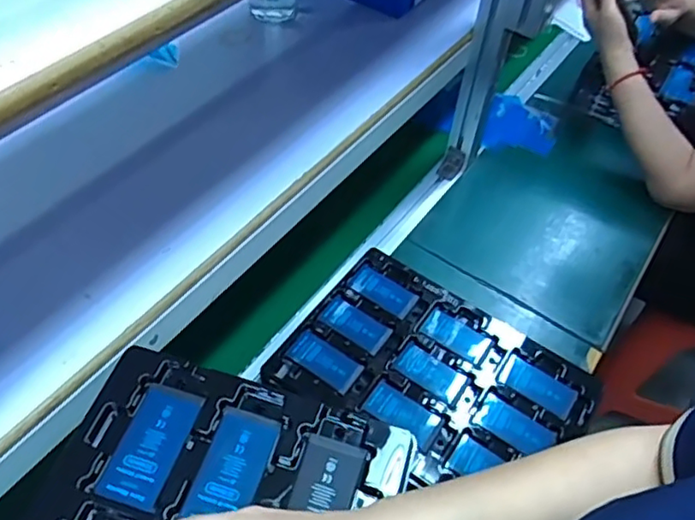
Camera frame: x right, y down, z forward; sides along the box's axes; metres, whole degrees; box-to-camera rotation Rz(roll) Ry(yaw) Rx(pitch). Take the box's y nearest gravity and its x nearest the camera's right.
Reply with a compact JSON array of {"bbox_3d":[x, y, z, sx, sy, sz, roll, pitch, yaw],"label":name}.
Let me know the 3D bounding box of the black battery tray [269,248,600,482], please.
[{"bbox_3d":[0.101,0.134,0.702,0.328,0.033,0.218,27,54,16],"label":"black battery tray"}]

